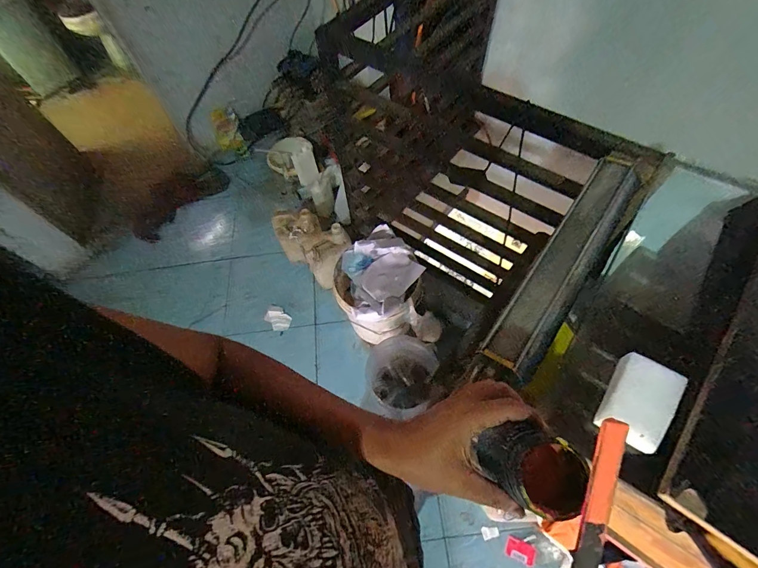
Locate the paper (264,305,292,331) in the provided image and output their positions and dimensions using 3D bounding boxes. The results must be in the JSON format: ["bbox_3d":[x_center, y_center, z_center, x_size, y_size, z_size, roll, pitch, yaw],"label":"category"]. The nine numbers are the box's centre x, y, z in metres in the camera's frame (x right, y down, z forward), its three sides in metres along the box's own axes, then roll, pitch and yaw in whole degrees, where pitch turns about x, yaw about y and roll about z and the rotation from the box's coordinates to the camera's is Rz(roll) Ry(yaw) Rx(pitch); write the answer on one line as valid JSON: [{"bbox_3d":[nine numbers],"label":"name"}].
[{"bbox_3d":[-0.443,0.150,1.578,0.128,0.025,0.084,39,71,22],"label":"paper"}]

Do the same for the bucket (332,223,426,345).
[{"bbox_3d":[0.002,0.033,1.381,0.294,0.350,0.322,-2,62,3],"label":"bucket"}]

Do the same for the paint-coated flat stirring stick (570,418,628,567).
[{"bbox_3d":[0.127,0.157,0.216,0.020,0.013,0.151,11,92,10],"label":"paint-coated flat stirring stick"}]

